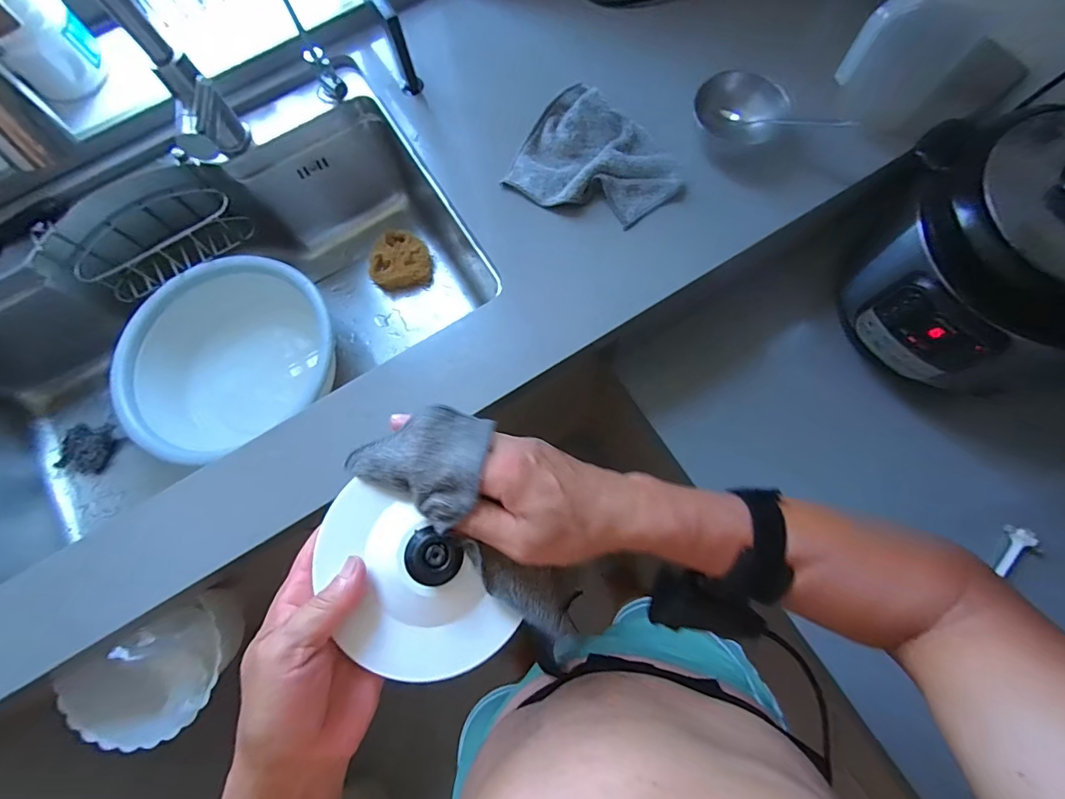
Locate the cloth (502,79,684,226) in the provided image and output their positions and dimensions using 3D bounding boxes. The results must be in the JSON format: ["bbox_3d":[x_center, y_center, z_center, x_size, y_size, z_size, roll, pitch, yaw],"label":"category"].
[{"bbox_3d":[0.080,-0.293,0.575,0.193,0.036,0.151,34,79,10],"label":"cloth"}]

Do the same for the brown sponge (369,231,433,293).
[{"bbox_3d":[-0.223,-0.239,0.794,0.096,0.039,0.095,-7,75,0],"label":"brown sponge"}]

